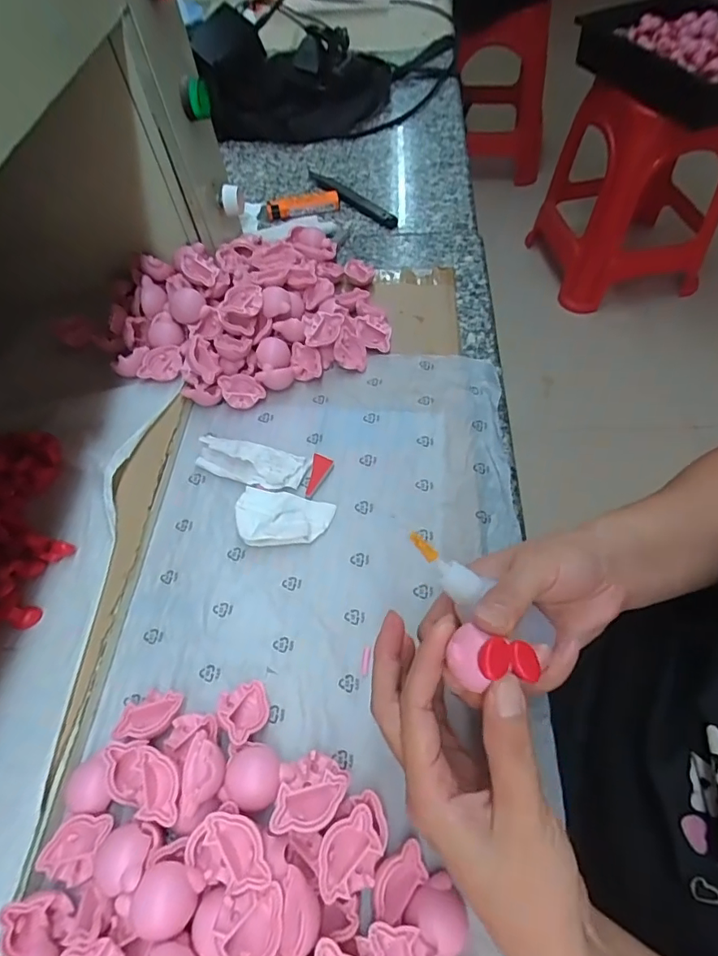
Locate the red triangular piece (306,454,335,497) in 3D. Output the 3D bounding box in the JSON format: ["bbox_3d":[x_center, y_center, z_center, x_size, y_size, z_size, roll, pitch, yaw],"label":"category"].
[{"bbox_3d":[-0.028,-0.002,0.371,0.015,0.006,0.032,6,59,8],"label":"red triangular piece"}]

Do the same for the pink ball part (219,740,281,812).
[{"bbox_3d":[-0.054,0.152,0.264,0.030,0.026,0.028,0,59,0],"label":"pink ball part"}]

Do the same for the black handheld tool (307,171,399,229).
[{"bbox_3d":[-0.012,-0.315,0.577,0.019,0.012,0.148,-38,63,-18],"label":"black handheld tool"}]

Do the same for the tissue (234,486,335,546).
[{"bbox_3d":[-0.054,0.025,0.347,0.066,0.016,0.043,11,60,11],"label":"tissue"}]

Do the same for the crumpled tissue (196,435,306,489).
[{"bbox_3d":[-0.081,-0.013,0.377,0.081,0.007,0.032,11,60,11],"label":"crumpled tissue"}]

